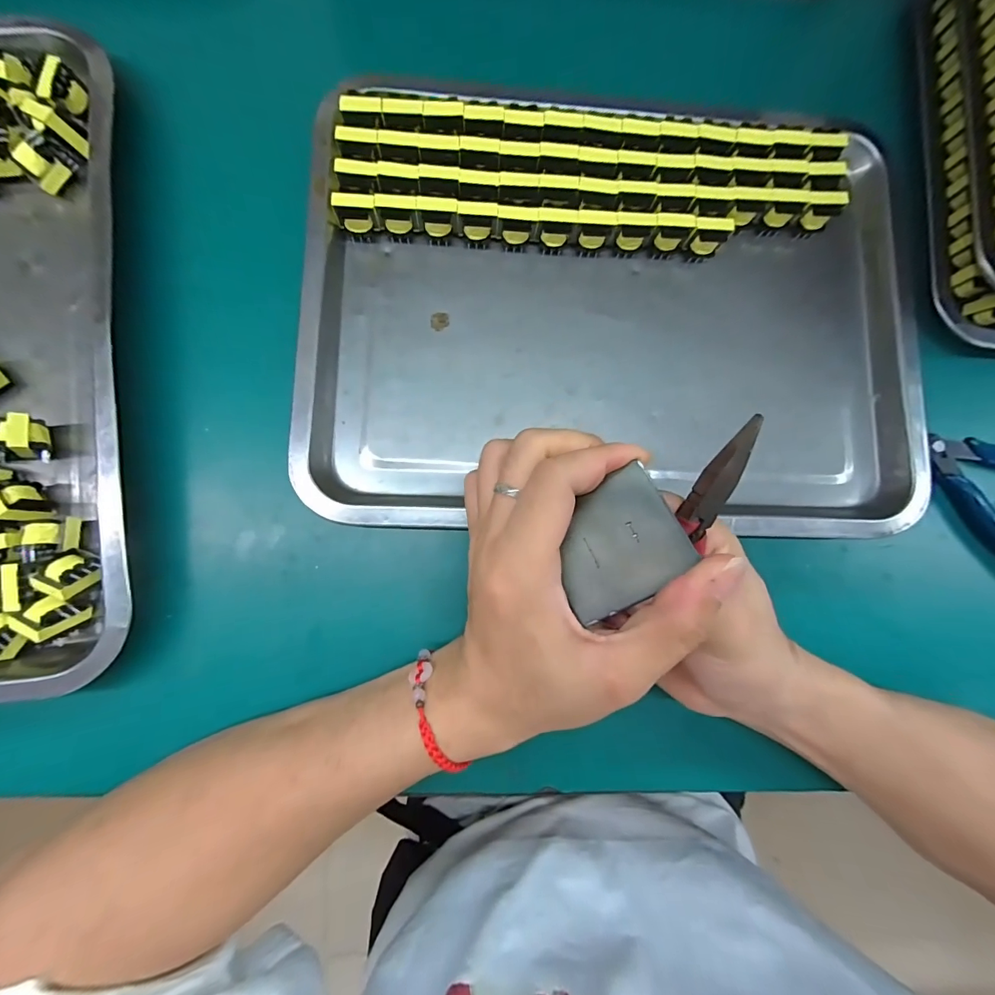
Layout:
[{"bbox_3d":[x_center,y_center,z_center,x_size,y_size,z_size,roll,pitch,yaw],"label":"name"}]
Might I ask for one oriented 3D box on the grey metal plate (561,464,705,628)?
[{"bbox_3d":[0.045,0.017,0.159,0.047,0.004,0.045,-29,70,10],"label":"grey metal plate"}]

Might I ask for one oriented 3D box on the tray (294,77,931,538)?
[{"bbox_3d":[0.074,-0.115,0.264,0.365,0.028,0.264,2,86,-3],"label":"tray"}]

